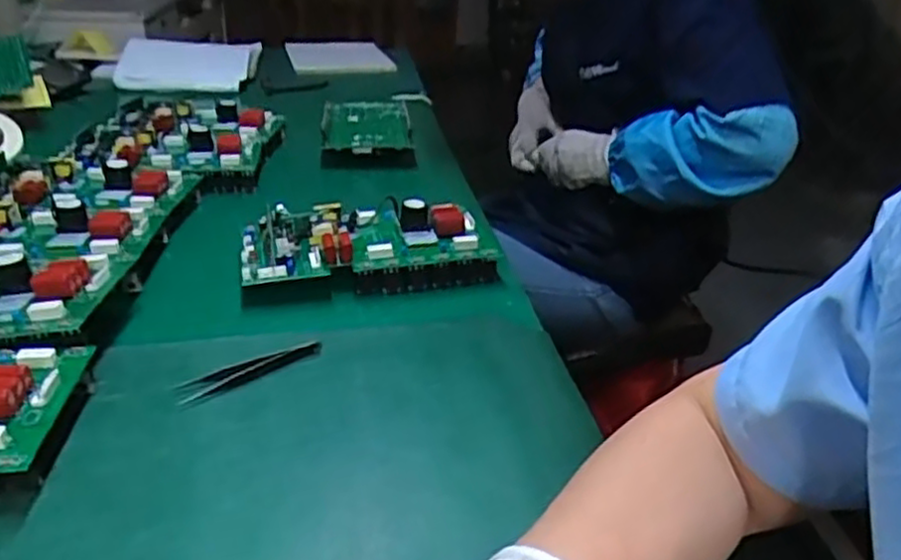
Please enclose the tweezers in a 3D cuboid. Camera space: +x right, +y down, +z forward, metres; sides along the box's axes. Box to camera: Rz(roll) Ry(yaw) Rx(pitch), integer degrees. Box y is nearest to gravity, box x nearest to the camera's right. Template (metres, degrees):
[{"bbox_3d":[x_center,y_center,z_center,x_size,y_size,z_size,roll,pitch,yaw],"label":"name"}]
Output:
[{"bbox_3d":[-0.143,0.064,0.533,0.105,0.008,0.020,-17,33,-33],"label":"tweezers"}]

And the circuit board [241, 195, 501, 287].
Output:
[{"bbox_3d":[-0.078,-0.035,0.686,0.226,0.051,0.111,-6,28,-15],"label":"circuit board"}]

